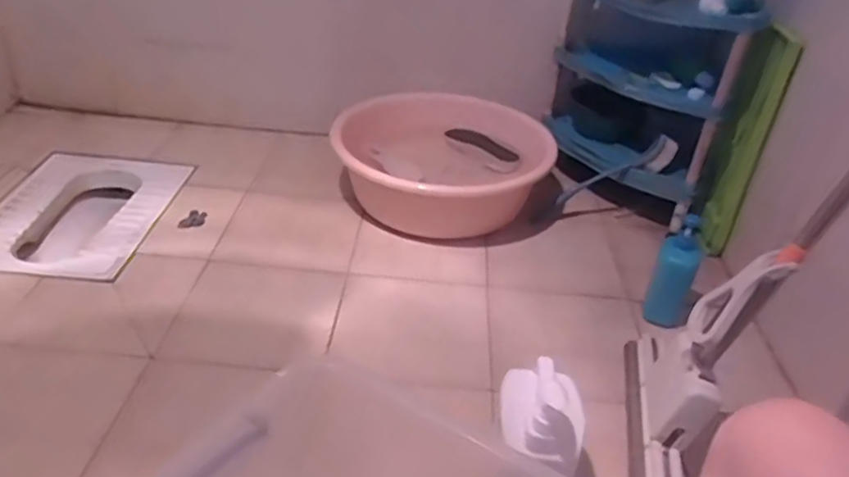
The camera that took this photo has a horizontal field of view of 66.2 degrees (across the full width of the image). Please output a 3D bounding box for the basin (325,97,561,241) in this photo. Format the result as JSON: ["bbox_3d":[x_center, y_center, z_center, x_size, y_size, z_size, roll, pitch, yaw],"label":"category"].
[{"bbox_3d":[0.055,-0.206,1.688,0.504,0.184,0.530,3,35,-2],"label":"basin"}]

